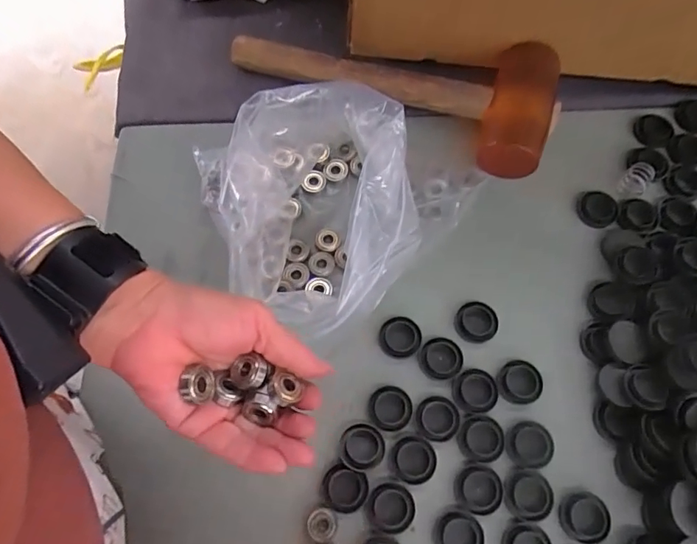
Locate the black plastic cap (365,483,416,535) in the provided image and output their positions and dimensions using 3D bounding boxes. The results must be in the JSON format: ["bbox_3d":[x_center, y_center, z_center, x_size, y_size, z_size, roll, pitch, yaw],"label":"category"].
[{"bbox_3d":[0.029,0.162,0.347,0.032,0.004,0.030,6,69,2],"label":"black plastic cap"}]

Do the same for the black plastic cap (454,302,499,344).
[{"bbox_3d":[0.099,0.039,0.394,0.031,0.007,0.031,0,69,0],"label":"black plastic cap"}]

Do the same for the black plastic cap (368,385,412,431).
[{"bbox_3d":[0.031,0.100,0.371,0.030,0.006,0.031,0,69,0],"label":"black plastic cap"}]

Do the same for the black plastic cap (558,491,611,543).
[{"bbox_3d":[0.160,0.166,0.342,0.034,0.004,0.031,0,69,0],"label":"black plastic cap"}]

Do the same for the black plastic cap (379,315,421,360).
[{"bbox_3d":[0.041,0.050,0.390,0.031,0.008,0.031,0,69,0],"label":"black plastic cap"}]

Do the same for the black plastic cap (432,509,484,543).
[{"bbox_3d":[0.074,0.178,0.341,0.032,0.006,0.031,0,69,0],"label":"black plastic cap"}]

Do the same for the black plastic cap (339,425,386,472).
[{"bbox_3d":[0.009,0.124,0.358,0.031,0.009,0.030,0,69,0],"label":"black plastic cap"}]

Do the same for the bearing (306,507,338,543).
[{"bbox_3d":[-0.018,0.170,0.341,0.020,0.004,0.021,0,69,0],"label":"bearing"}]

